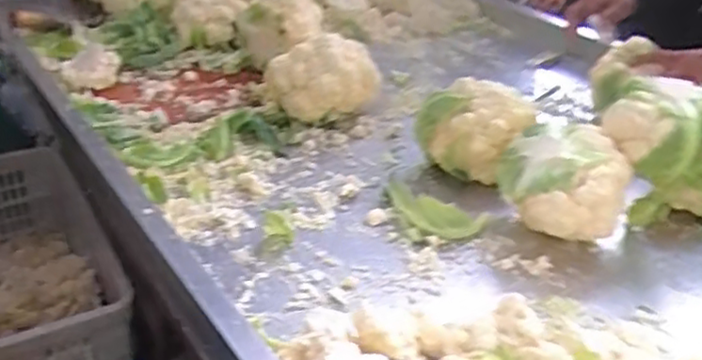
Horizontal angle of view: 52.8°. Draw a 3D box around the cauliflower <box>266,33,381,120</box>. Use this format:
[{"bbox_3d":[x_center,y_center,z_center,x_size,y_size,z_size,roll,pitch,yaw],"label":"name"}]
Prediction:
[{"bbox_3d":[-0.043,-0.166,1.187,0.184,0.123,0.132,-3,30,-11],"label":"cauliflower"}]

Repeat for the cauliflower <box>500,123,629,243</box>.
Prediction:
[{"bbox_3d":[0.273,0.012,0.926,0.155,0.129,0.126,12,31,13],"label":"cauliflower"}]

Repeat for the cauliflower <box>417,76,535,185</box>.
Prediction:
[{"bbox_3d":[0.185,-0.074,1.061,0.168,0.127,0.131,17,32,22],"label":"cauliflower"}]

